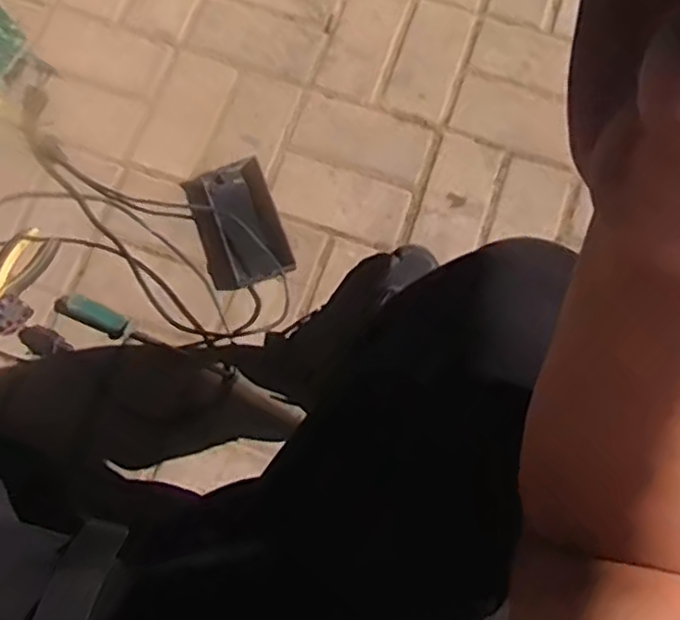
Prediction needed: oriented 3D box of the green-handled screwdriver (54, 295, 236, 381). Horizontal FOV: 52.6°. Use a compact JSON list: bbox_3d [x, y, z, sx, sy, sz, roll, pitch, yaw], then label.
[{"bbox_3d":[-0.251,0.035,0.872,0.252,0.026,0.032,24,78,7],"label":"green-handled screwdriver"}]

